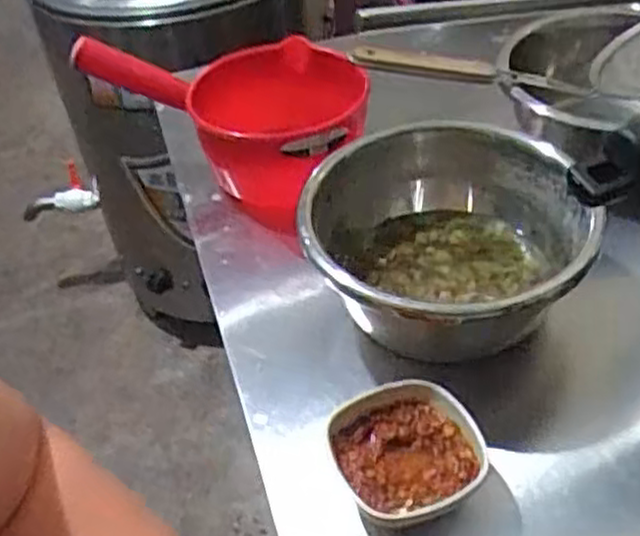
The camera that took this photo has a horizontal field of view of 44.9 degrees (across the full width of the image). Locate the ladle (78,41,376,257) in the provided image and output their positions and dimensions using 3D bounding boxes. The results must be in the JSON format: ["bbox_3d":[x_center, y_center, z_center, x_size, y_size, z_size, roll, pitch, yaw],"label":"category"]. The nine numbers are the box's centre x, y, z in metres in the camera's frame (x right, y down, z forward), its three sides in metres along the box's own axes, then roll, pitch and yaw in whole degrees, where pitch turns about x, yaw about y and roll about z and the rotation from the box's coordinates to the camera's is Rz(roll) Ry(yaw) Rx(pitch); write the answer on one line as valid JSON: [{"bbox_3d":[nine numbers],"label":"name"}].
[{"bbox_3d":[-0.079,-0.176,0.827,0.289,0.134,0.189,27,52,31],"label":"ladle"}]

